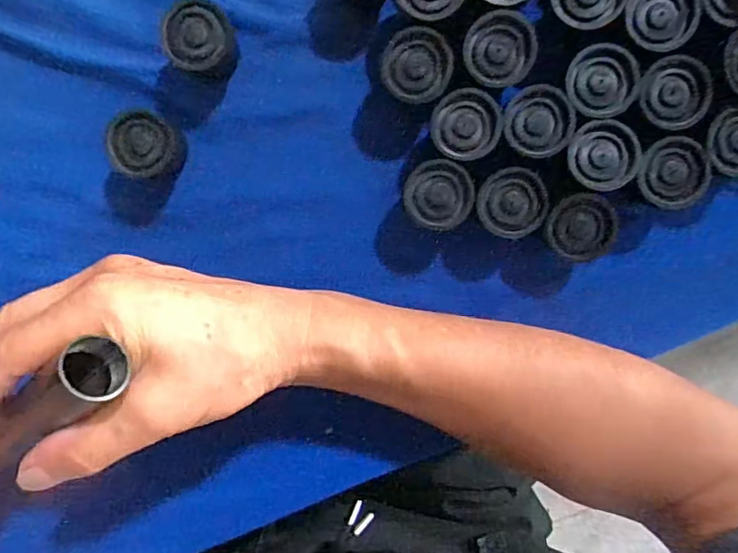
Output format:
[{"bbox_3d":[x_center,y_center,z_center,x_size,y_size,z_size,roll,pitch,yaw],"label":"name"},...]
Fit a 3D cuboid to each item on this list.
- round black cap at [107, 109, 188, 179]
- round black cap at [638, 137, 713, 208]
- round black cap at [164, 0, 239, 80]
[{"bbox_3d":[-0.120,-0.070,0.298,0.031,0.030,0.032,0,97,2],"label":"round black cap"},{"bbox_3d":[0.151,-0.051,0.272,0.034,0.005,0.034,0,97,2],"label":"round black cap"},{"bbox_3d":[-0.087,-0.123,0.288,0.031,0.034,0.030,0,97,2],"label":"round black cap"}]

